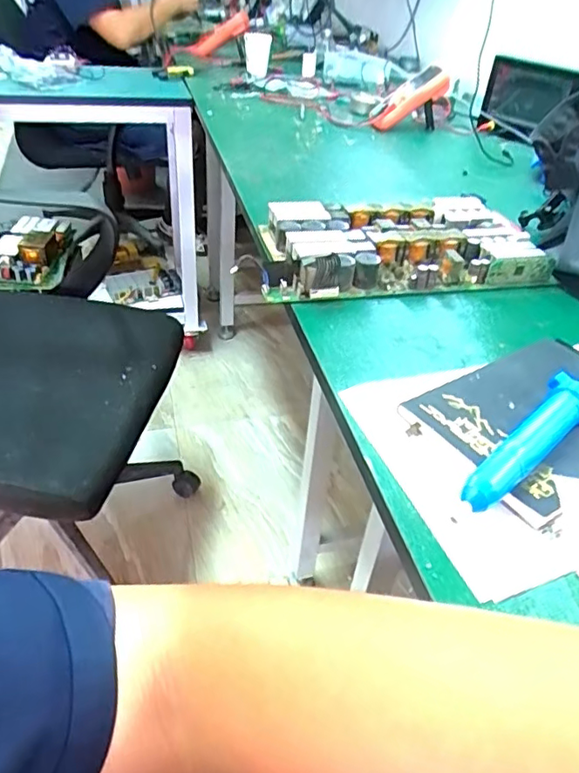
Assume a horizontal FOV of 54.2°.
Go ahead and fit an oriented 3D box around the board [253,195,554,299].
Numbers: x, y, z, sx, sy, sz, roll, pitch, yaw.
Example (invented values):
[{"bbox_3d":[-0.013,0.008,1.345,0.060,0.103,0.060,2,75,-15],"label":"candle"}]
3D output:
[{"bbox_3d":[0.134,-0.183,0.718,0.374,0.043,0.200,-7,40,-15],"label":"board"}]

